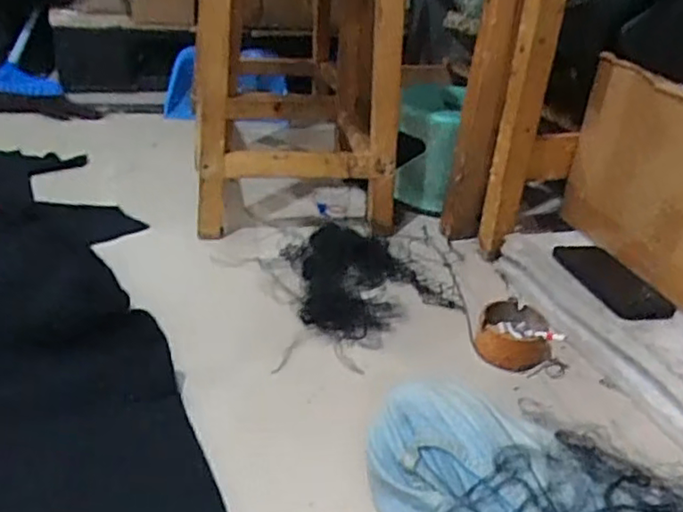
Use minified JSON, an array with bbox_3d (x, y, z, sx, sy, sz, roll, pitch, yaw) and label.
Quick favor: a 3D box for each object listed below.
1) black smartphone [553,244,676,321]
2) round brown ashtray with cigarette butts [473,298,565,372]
[{"bbox_3d":[0.340,0.024,0.802,0.089,0.014,0.180,0,30,-10],"label":"black smartphone"},{"bbox_3d":[0.211,0.099,0.759,0.090,0.042,0.092,-20,39,-37],"label":"round brown ashtray with cigarette butts"}]

